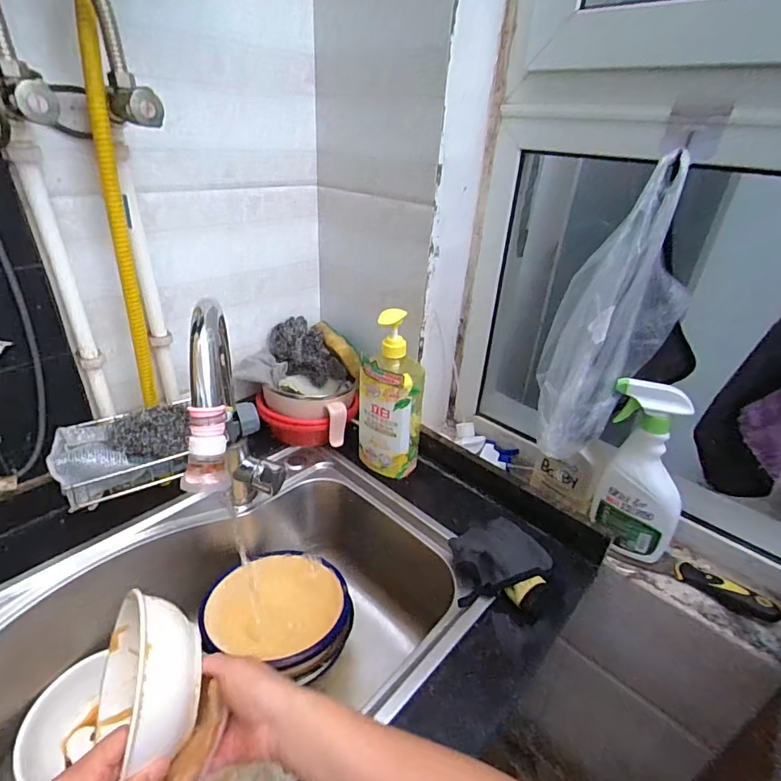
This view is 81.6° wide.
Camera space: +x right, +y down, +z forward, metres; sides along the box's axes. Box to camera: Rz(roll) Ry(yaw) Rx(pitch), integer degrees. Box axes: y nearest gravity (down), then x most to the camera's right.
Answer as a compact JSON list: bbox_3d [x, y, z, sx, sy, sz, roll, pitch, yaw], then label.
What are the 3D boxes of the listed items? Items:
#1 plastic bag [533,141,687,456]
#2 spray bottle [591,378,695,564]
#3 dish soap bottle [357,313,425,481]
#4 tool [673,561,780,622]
[{"bbox_3d":[0.263,-0.077,0.545,0.135,0.317,0.106,18,34,23],"label":"plastic bag"},{"bbox_3d":[0.324,0.107,0.584,0.064,0.227,0.116,-18,37,-32],"label":"spray bottle"},{"bbox_3d":[0.003,0.010,0.691,0.088,0.257,0.066,28,39,35],"label":"dish soap bottle"},{"bbox_3d":[0.424,0.252,0.574,0.110,0.022,0.030,28,39,35],"label":"tool"}]

